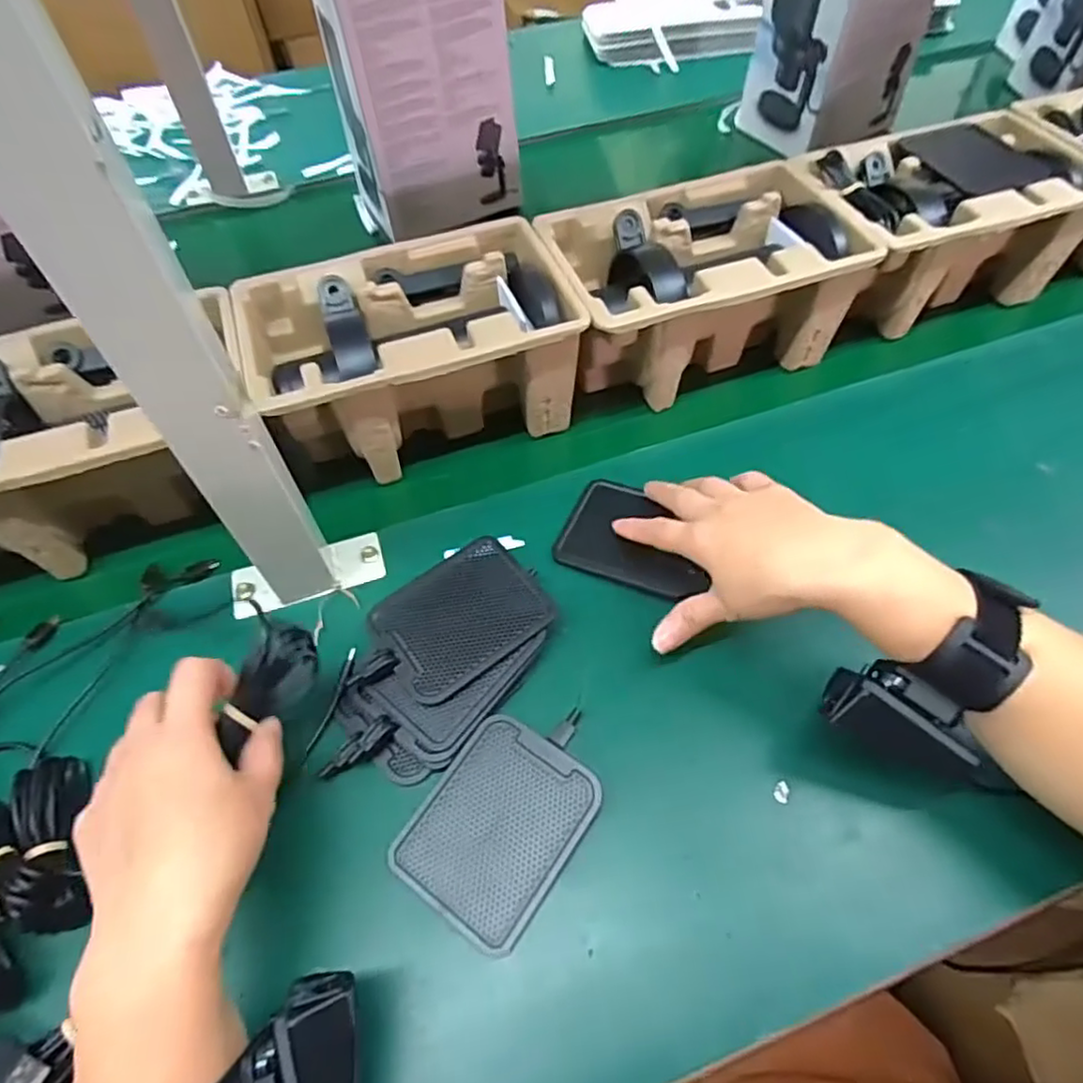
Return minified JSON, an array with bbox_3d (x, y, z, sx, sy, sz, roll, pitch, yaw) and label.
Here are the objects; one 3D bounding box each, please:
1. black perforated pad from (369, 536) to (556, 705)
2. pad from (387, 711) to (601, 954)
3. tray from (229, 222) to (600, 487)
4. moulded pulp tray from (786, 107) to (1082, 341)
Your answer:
[{"bbox_3d":[-0.049,0.045,0.405,0.098,0.007,0.080,-32,59,-18],"label":"black perforated pad"},{"bbox_3d":[-0.022,0.149,0.345,0.078,0.008,0.098,29,62,21],"label":"pad"},{"bbox_3d":[-0.092,-0.141,0.497,0.226,0.099,0.145,-20,57,-10],"label":"tray"},{"bbox_3d":[0.343,-0.272,0.570,0.235,0.102,0.138,-18,57,-9],"label":"moulded pulp tray"}]

